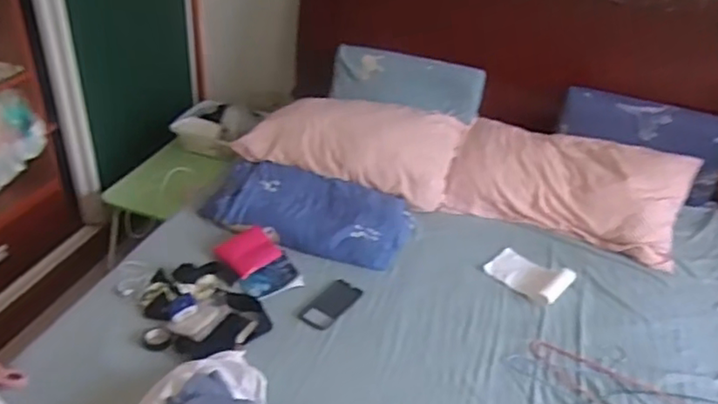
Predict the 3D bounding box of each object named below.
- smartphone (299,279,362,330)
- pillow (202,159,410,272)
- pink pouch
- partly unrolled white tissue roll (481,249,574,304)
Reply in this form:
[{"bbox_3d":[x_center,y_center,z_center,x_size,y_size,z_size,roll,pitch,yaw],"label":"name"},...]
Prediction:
[{"bbox_3d":[-0.067,0.244,1.479,0.080,0.013,0.165,25,40,26],"label":"smartphone"},{"bbox_3d":[-0.138,0.028,1.721,0.557,0.088,0.292,12,35,10],"label":"pillow"},{"bbox_3d":[-0.280,0.118,1.578,0.131,0.044,0.146,28,41,29],"label":"pink pouch"},{"bbox_3d":[0.438,0.182,1.608,0.196,0.030,0.137,31,42,32],"label":"partly unrolled white tissue roll"}]

